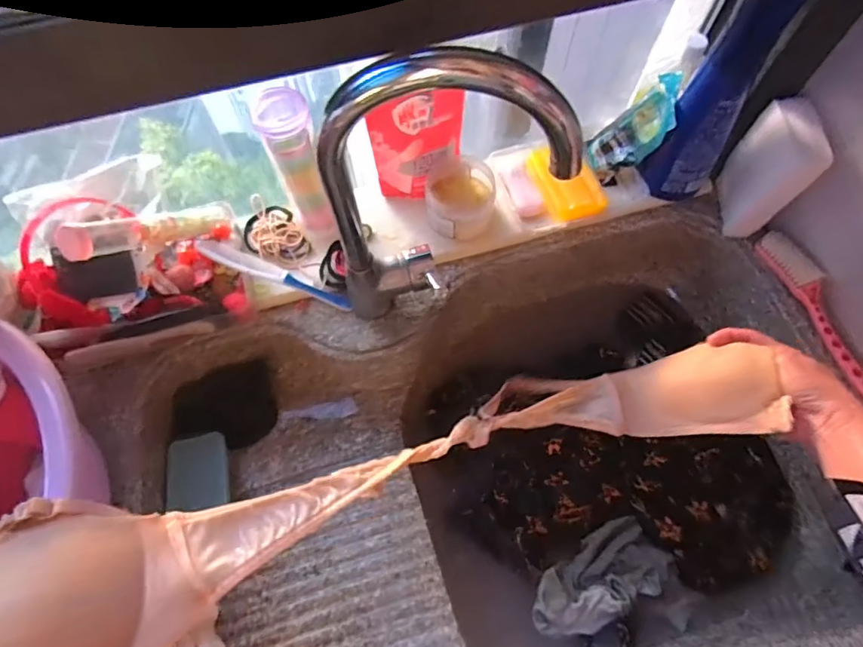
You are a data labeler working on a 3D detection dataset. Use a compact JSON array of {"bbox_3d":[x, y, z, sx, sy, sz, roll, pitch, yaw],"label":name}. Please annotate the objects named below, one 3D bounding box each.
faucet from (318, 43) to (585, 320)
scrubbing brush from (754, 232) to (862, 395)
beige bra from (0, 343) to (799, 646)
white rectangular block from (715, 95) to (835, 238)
[{"bbox_3d":[0.008,-0.101,0.440,0.191,0.300,0.053,-8,68,-3],"label":"faucet"},{"bbox_3d":[0.448,-0.015,0.582,0.039,0.024,0.218,-19,69,-7],"label":"scrubbing brush"},{"bbox_3d":[-0.005,0.139,0.446,0.661,0.155,0.141,-13,68,-18],"label":"beige bra"},{"bbox_3d":[0.387,-0.175,0.586,0.043,0.139,0.094,2,68,1],"label":"white rectangular block"}]

